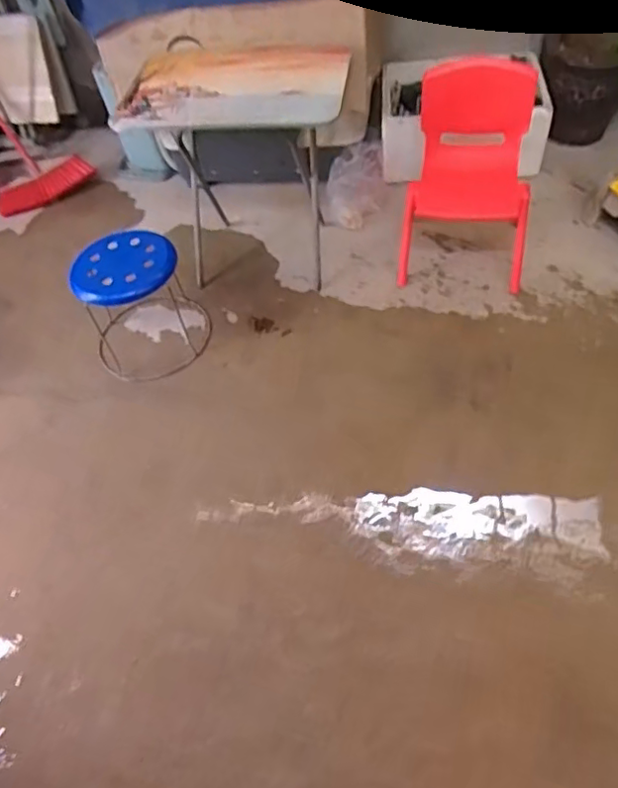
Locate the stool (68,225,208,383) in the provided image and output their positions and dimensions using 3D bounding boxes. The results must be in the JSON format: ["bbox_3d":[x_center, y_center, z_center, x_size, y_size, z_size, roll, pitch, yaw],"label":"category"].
[{"bbox_3d":[-0.444,-0.241,1.585,0.298,0.278,0.295,-3,53,5],"label":"stool"}]

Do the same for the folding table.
[{"bbox_3d":[-0.180,-0.653,1.685,0.590,0.480,0.429,11,56,14],"label":"folding table"}]

